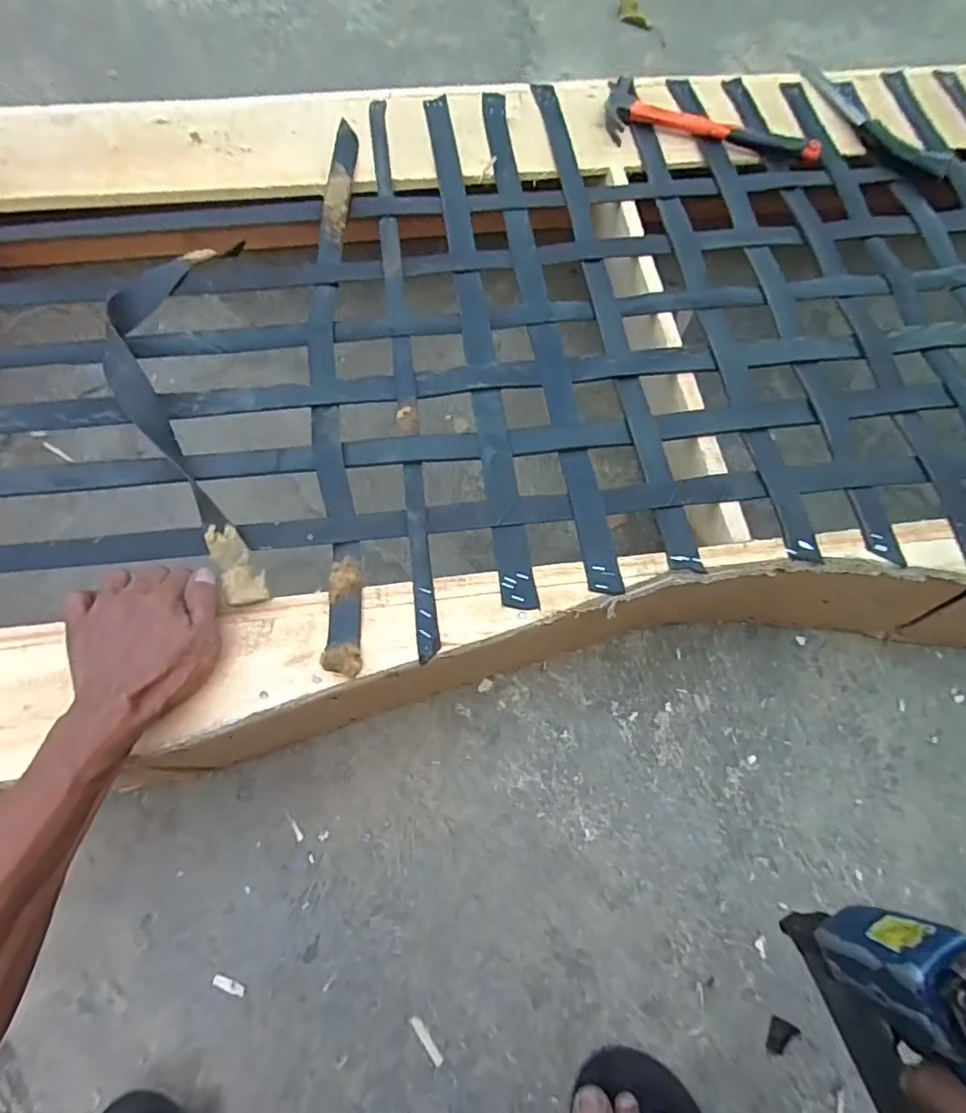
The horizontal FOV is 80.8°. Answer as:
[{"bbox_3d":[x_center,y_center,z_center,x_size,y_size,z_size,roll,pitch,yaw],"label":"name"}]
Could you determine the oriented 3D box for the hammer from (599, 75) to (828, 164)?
[{"bbox_3d":[0.276,-0.521,0.686,0.258,0.023,0.090,18,68,6],"label":"hammer"}]

